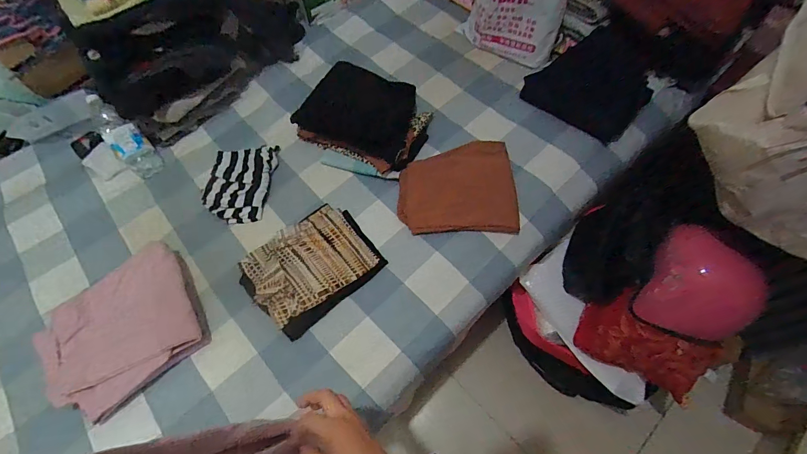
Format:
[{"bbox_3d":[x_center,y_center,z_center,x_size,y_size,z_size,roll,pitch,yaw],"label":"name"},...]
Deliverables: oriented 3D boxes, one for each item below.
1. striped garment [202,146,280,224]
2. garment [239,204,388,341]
[{"bbox_3d":[-0.406,-0.117,0.913,0.166,0.034,0.229,3,63,5],"label":"striped garment"},{"bbox_3d":[-0.196,0.080,0.798,0.259,0.027,0.208,-40,67,-16],"label":"garment"}]

